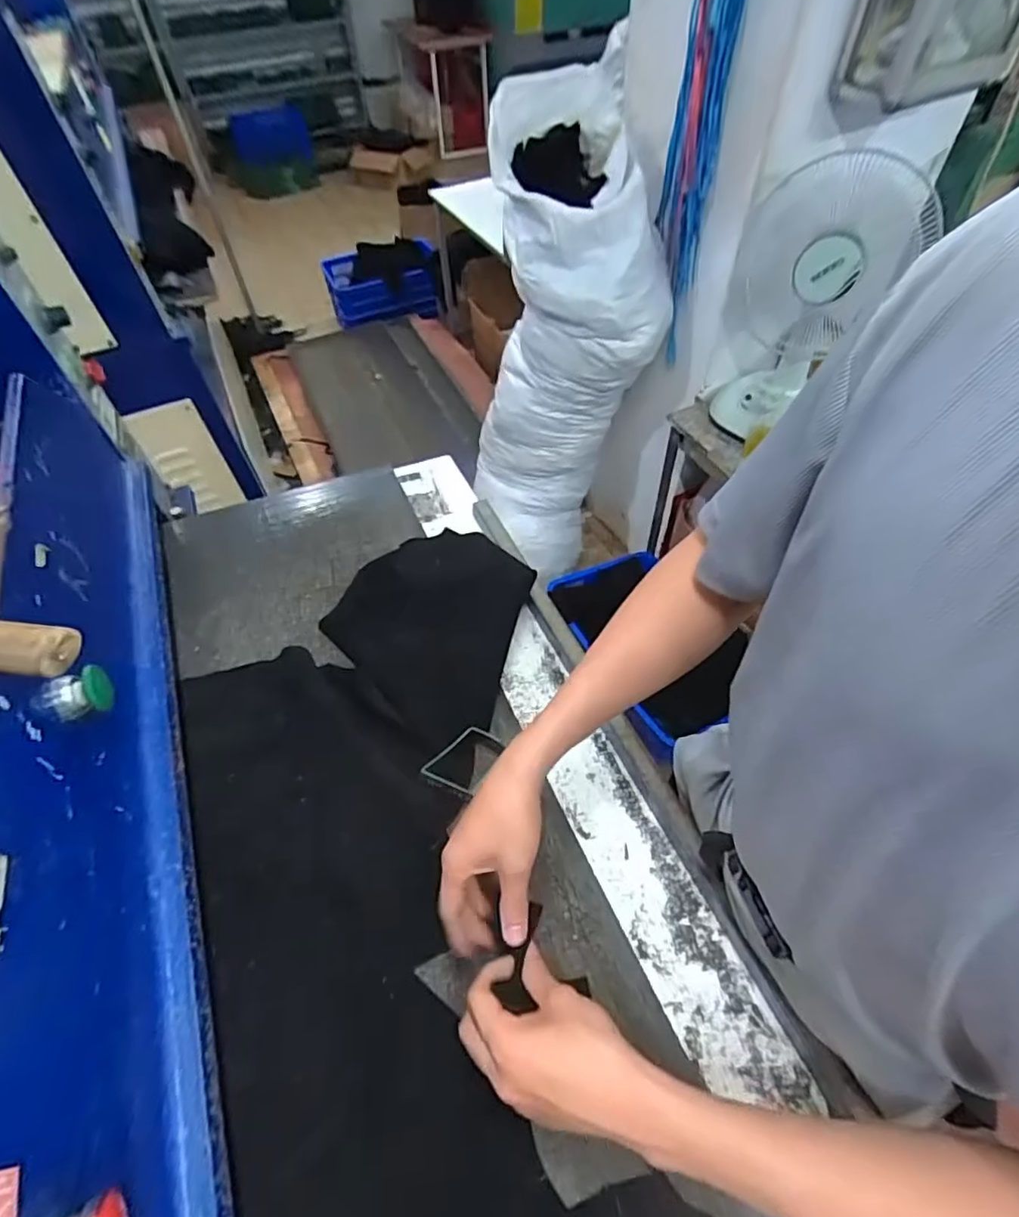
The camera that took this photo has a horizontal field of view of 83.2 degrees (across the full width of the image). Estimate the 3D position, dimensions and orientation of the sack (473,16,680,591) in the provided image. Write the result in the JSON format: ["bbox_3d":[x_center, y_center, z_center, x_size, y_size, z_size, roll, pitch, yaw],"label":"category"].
[{"bbox_3d":[0.152,-0.653,1.555,0.414,1.117,0.428,-32,57,-20],"label":"sack"}]

